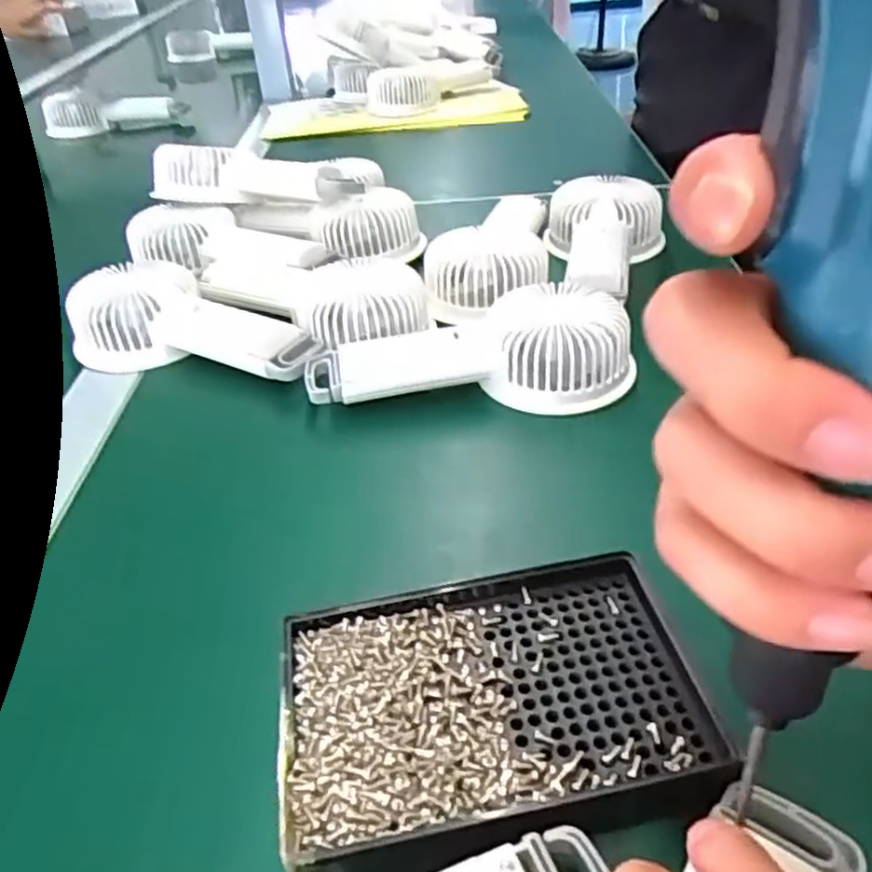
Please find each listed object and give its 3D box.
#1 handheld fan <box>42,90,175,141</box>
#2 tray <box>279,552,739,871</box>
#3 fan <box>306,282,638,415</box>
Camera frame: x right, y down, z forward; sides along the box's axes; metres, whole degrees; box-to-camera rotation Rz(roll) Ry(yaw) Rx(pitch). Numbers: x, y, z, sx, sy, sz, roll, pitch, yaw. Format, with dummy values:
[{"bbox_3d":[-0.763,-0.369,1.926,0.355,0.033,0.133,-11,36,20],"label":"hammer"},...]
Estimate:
[{"bbox_3d":[-0.421,-0.421,0.951,0.162,0.055,0.032,-4,38,0],"label":"handheld fan"},{"bbox_3d":[0.019,0.092,0.252,0.139,0.023,0.097,-10,38,-8],"label":"tray"},{"bbox_3d":[0.021,-0.050,0.423,0.184,0.044,0.081,-2,38,3],"label":"fan"}]

